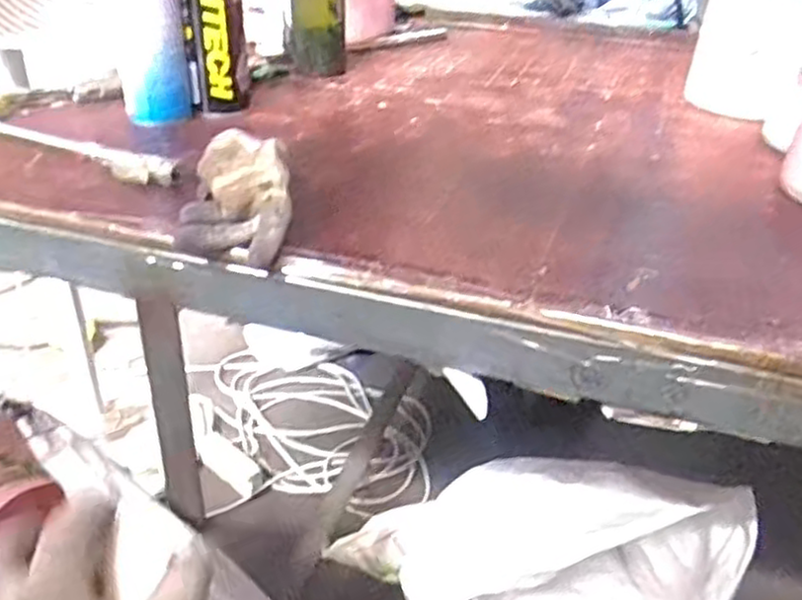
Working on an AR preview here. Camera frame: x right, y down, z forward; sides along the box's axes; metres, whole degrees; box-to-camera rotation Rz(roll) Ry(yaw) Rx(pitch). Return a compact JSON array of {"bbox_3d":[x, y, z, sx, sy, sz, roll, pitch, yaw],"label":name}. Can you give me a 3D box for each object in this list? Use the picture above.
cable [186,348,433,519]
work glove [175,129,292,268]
[{"bbox_3d":[-0.170,0.234,1.385,0.445,0.067,0.414,2,32,-1],"label":"cable"},{"bbox_3d":[-0.125,-0.077,0.560,0.082,0.062,0.154,-3,33,-10],"label":"work glove"}]

